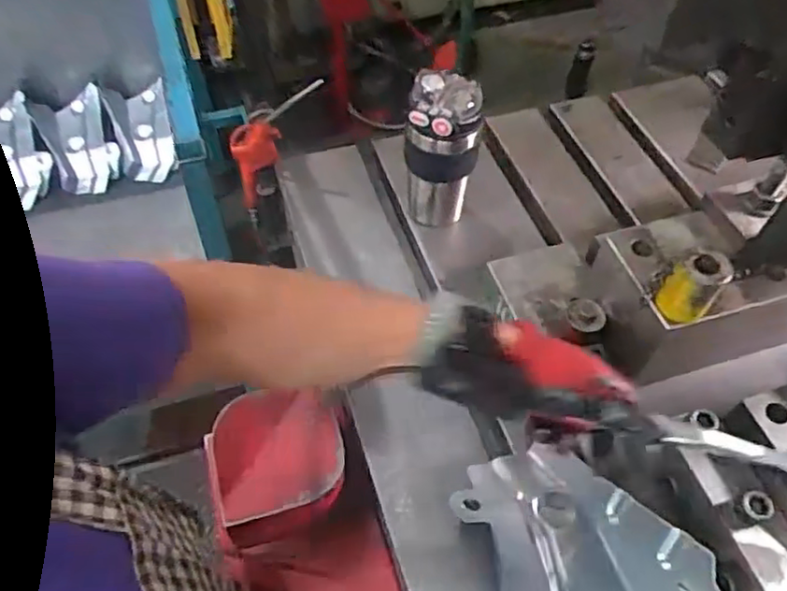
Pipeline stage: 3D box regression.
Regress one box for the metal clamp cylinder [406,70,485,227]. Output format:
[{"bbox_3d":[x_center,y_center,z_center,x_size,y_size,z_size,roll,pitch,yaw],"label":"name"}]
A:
[{"bbox_3d":[0.054,-0.157,0.722,0.077,0.194,0.074,7,54,3],"label":"metal clamp cylinder"}]

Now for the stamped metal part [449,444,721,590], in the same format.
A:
[{"bbox_3d":[0.137,0.211,0.514,0.155,0.109,0.195,-20,57,-16],"label":"stamped metal part"}]

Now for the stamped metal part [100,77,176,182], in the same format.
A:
[{"bbox_3d":[-0.506,-0.327,1.272,0.115,0.031,0.198,-12,85,-7],"label":"stamped metal part"}]

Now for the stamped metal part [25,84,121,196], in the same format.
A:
[{"bbox_3d":[-0.620,-0.301,1.251,0.125,0.034,0.199,-22,91,-15],"label":"stamped metal part"}]

